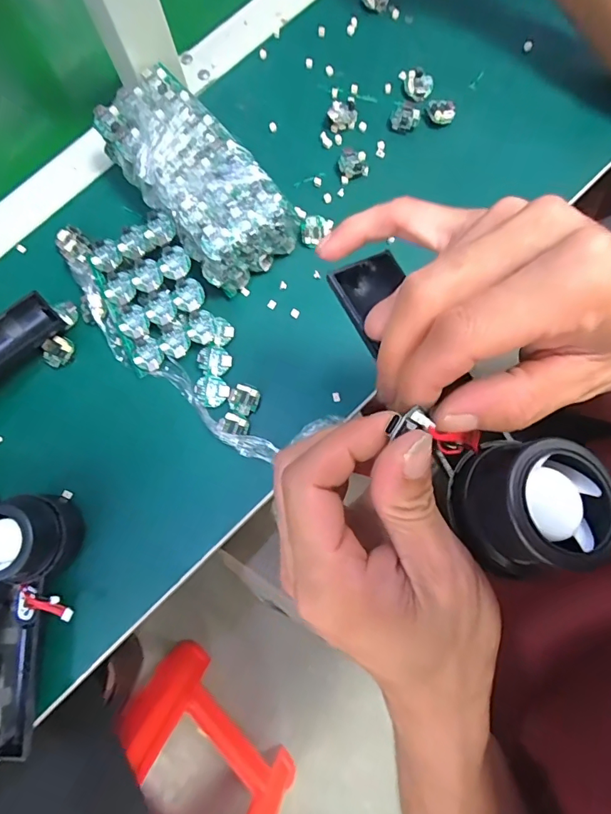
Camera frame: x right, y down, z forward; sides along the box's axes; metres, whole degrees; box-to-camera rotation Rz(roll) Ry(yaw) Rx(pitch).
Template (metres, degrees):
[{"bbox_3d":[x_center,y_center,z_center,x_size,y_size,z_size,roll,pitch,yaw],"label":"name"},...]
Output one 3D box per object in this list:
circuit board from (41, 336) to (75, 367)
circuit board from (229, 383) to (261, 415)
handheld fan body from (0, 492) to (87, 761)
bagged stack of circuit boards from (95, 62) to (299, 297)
[{"bbox_3d":[-0.197,-0.045,0.355,0.023,0.006,0.024,22,81,4],"label":"circuit board"},{"bbox_3d":[-0.046,-0.006,0.338,0.022,0.006,0.022,21,81,4],"label":"circuit board"},{"bbox_3d":[-0.187,0.141,0.296,0.058,0.049,0.164,-2,80,0],"label":"handheld fan body"},{"bbox_3d":[-0.086,-0.180,0.357,0.086,0.046,0.171,-38,82,-6],"label":"bagged stack of circuit boards"}]

